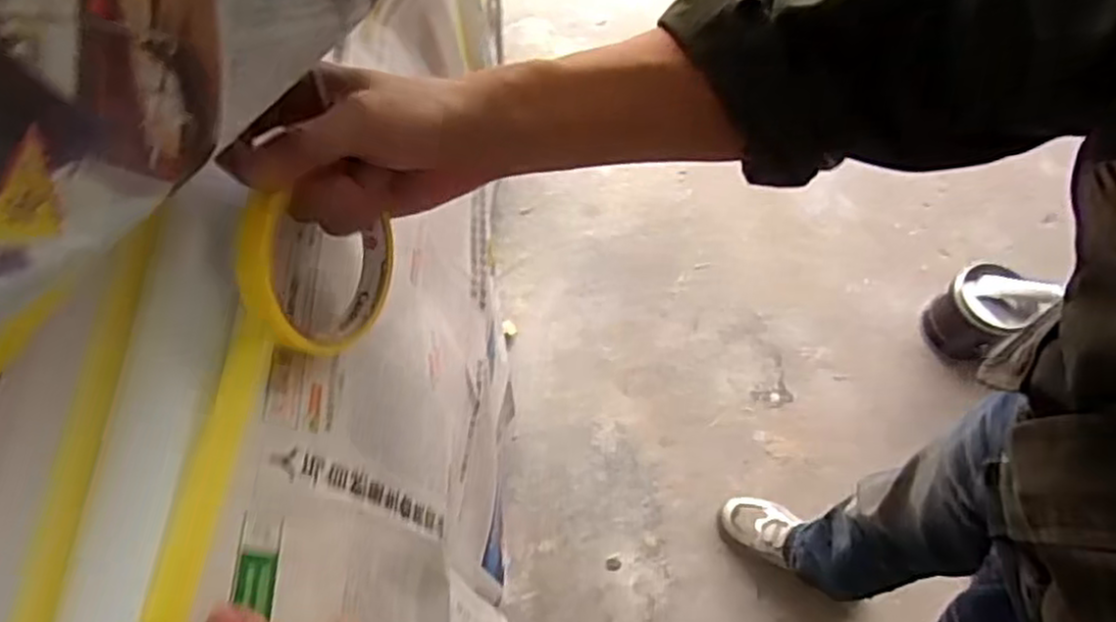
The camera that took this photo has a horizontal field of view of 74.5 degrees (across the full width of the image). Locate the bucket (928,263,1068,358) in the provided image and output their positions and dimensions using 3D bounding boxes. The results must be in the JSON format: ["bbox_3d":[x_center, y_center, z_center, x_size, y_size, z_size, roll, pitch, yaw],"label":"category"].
[{"bbox_3d":[0.815,-0.001,1.419,0.141,0.198,0.137,1,64,-3],"label":"bucket"}]

